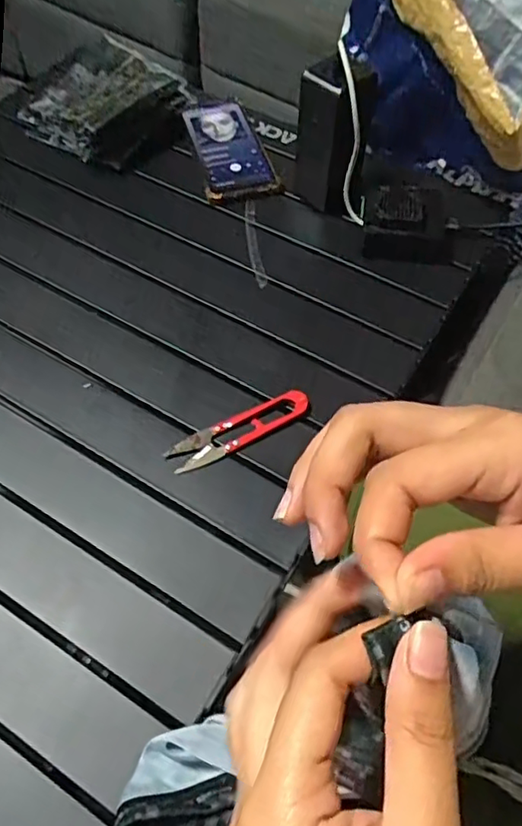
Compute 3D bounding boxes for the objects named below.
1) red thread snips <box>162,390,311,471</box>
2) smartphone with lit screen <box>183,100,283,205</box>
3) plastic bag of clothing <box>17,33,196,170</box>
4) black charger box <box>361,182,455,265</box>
[{"bbox_3d":[-0.017,0.013,0.468,0.117,0.009,0.027,-24,62,-15],"label":"red thread snips"},{"bbox_3d":[-0.037,-0.292,0.653,0.073,0.015,0.164,-13,60,-9],"label":"smartphone with lit screen"},{"bbox_3d":[-0.173,-0.345,0.657,0.144,0.060,0.145,33,64,18],"label":"plastic bag of clothing"},{"bbox_3d":[0.144,-0.188,0.574,0.090,0.044,0.076,3,59,1],"label":"black charger box"}]

